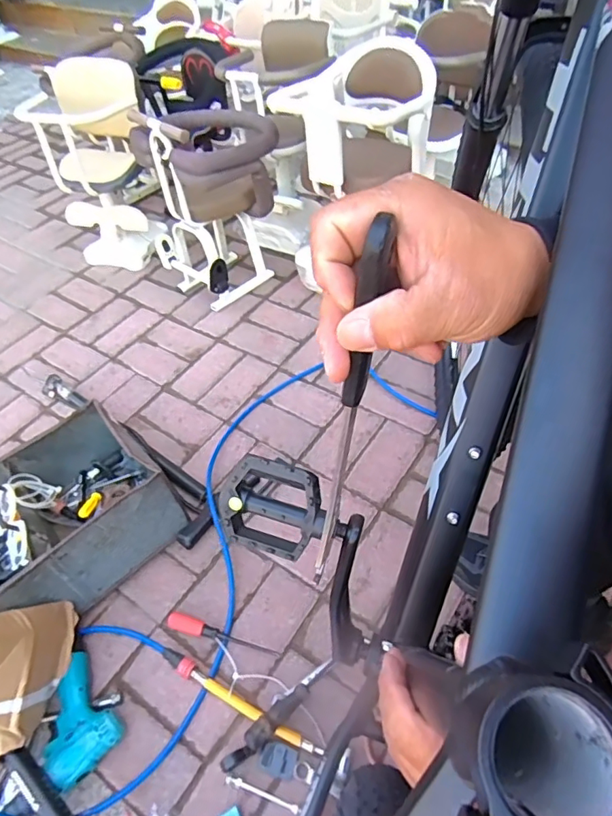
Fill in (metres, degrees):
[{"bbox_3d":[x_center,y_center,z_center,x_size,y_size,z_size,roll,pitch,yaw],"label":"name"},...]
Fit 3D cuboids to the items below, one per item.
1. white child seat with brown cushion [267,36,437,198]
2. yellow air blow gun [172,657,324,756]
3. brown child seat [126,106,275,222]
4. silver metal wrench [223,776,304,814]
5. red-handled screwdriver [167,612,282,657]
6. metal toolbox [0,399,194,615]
[{"bbox_3d":[0.102,-0.690,1.205,0.338,0.247,0.266,25,51,13],"label":"white child seat with brown cushion"},{"bbox_3d":[-0.093,0.470,0.798,0.262,0.032,0.026,27,52,14],"label":"yellow air blow gun"},{"bbox_3d":[-0.250,-0.619,1.288,0.336,0.214,0.310,-6,51,-13],"label":"brown child seat"},{"bbox_3d":[-0.062,0.552,0.731,0.112,0.012,0.012,18,50,8],"label":"silver metal wrench"},{"bbox_3d":[-0.143,0.392,0.873,0.199,0.030,0.027,17,50,6],"label":"red-handled screwdriver"},{"bbox_3d":[-0.453,0.208,0.915,0.427,0.186,0.291,-38,59,-26],"label":"metal toolbox"}]

